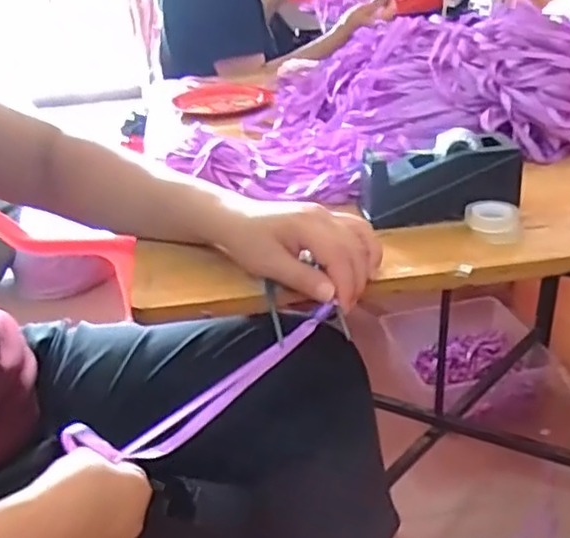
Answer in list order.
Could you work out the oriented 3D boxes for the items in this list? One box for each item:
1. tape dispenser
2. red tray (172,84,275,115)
[{"bbox_3d":[0.151,-0.082,0.643,0.151,0.072,0.062,-3,29,3],"label":"tape dispenser"},{"bbox_3d":[-0.102,-0.281,1.107,0.158,0.023,0.116,-7,29,-4],"label":"red tray"}]

